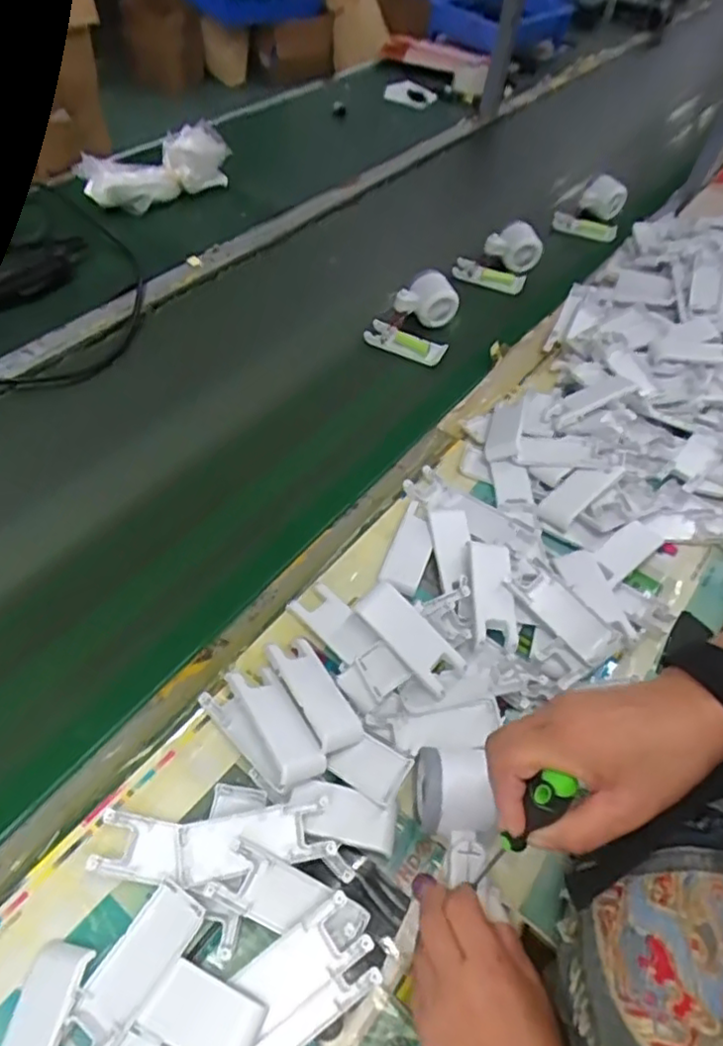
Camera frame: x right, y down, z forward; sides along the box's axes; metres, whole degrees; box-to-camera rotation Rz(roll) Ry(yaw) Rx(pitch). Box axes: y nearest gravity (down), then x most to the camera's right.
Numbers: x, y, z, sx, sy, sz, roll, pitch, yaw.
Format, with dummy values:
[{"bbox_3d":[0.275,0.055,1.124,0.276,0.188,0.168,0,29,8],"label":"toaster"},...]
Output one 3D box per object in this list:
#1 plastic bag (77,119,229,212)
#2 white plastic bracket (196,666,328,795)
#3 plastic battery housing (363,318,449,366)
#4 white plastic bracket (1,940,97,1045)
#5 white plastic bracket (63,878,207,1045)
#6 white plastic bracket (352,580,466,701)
[{"bbox_3d":[-0.301,-0.517,0.951,0.223,0.087,0.081,-12,55,-14],"label":"plastic bag"},{"bbox_3d":[-0.071,0.151,0.488,0.054,0.021,0.104,-34,63,-27],"label":"white plastic bracket"},{"bbox_3d":[0.059,-0.234,0.832,0.108,0.027,0.028,24,54,11],"label":"plastic battery housing"},{"bbox_3d":[-0.193,0.309,0.375,0.038,0.013,0.105,-2,54,18],"label":"white plastic bracket"},{"bbox_3d":[-0.143,0.277,0.395,0.037,0.011,0.102,30,56,16],"label":"white plastic bracket"},{"bbox_3d":[0.041,0.092,0.528,0.099,0.010,0.041,46,60,4],"label":"white plastic bracket"}]

